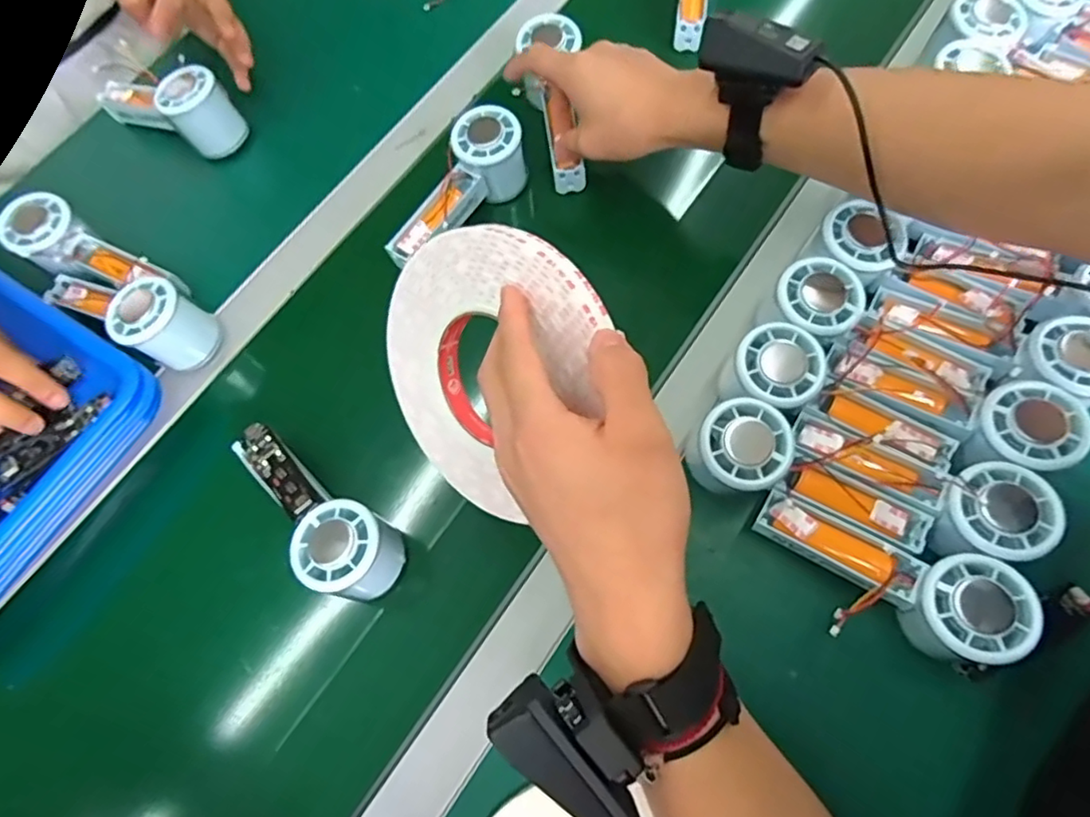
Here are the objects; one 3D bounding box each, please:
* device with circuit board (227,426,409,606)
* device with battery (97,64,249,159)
[{"bbox_3d":[-0.167,0.072,0.430,0.145,0.068,0.056,33,75,16],"label":"device with circuit board"},{"bbox_3d":[-0.363,-0.291,0.580,0.148,0.058,0.068,29,74,15],"label":"device with battery"}]

